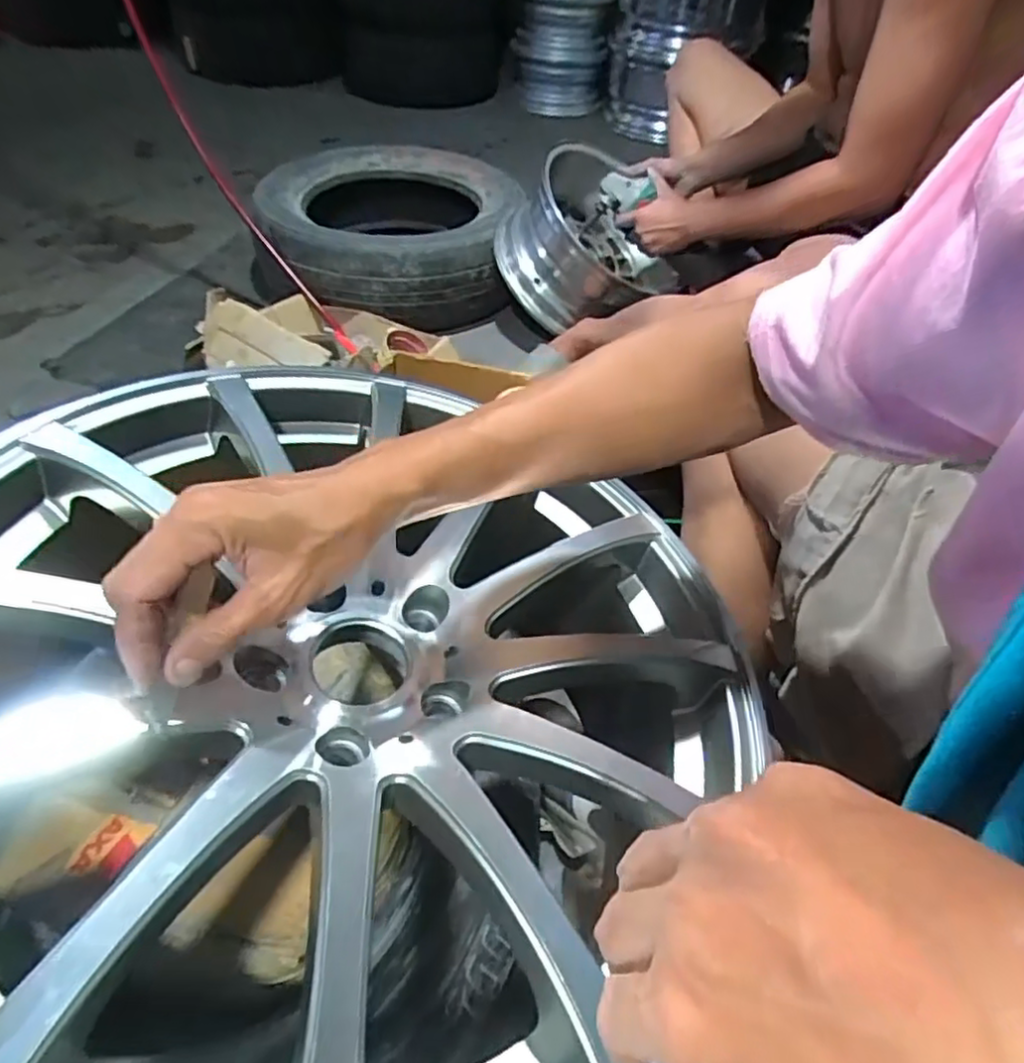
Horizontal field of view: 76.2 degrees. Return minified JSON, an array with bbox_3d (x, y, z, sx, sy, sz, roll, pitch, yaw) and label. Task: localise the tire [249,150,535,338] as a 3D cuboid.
[{"bbox_3d":[-0.250,-0.588,1.318,0.504,0.182,0.518,-8,49,-12],"label":"tire"}]

